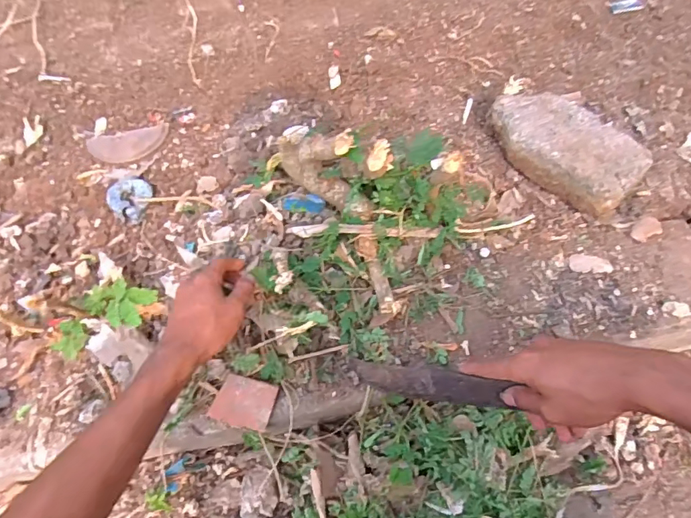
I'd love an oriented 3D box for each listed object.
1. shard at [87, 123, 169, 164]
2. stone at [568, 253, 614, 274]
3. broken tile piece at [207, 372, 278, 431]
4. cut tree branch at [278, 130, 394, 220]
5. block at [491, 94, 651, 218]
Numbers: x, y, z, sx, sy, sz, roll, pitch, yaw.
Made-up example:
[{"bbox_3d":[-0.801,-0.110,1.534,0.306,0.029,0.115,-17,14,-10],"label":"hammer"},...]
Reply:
[{"bbox_3d":[-0.320,-0.170,0.720,0.115,0.020,0.066,-21,62,-9],"label":"shard"},{"bbox_3d":[0.300,0.007,0.592,0.049,0.014,0.024,9,61,21],"label":"stone"},{"bbox_3d":[-0.111,0.158,0.529,0.063,0.006,0.056,18,98,5],"label":"broken tile piece"},{"bbox_3d":[-0.011,-0.101,0.547,0.124,0.114,0.051,6,62,3],"label":"cut tree branch"},{"bbox_3d":[0.285,-0.143,0.649,0.101,0.078,0.204,-38,66,-18],"label":"block"}]

